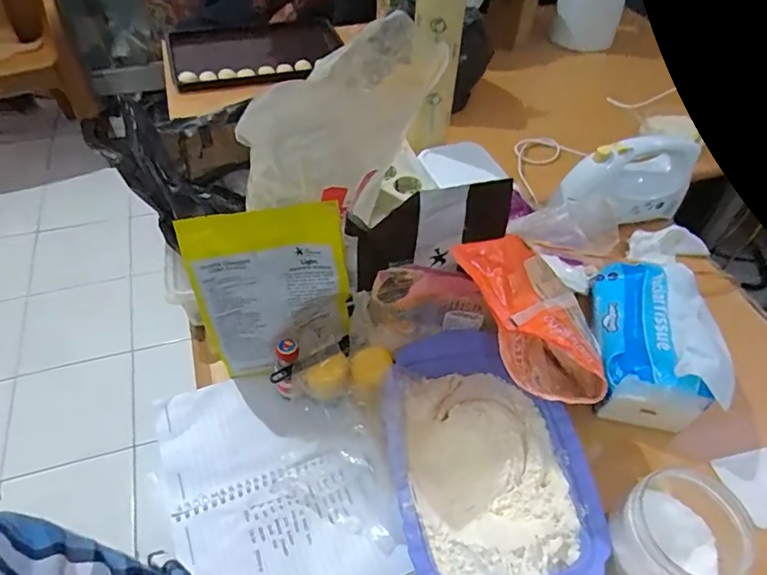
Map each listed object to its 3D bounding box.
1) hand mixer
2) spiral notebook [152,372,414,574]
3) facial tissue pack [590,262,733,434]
[{"bbox_3d":[0.362,-0.150,0.761,0.178,0.124,0.066,-6,49,-7],"label":"hand mixer"},{"bbox_3d":[-0.109,0.190,0.519,0.196,0.025,0.261,-21,55,-14],"label":"spiral notebook"},{"bbox_3d":[0.312,0.054,0.600,0.119,0.088,0.184,11,49,8],"label":"facial tissue pack"}]

